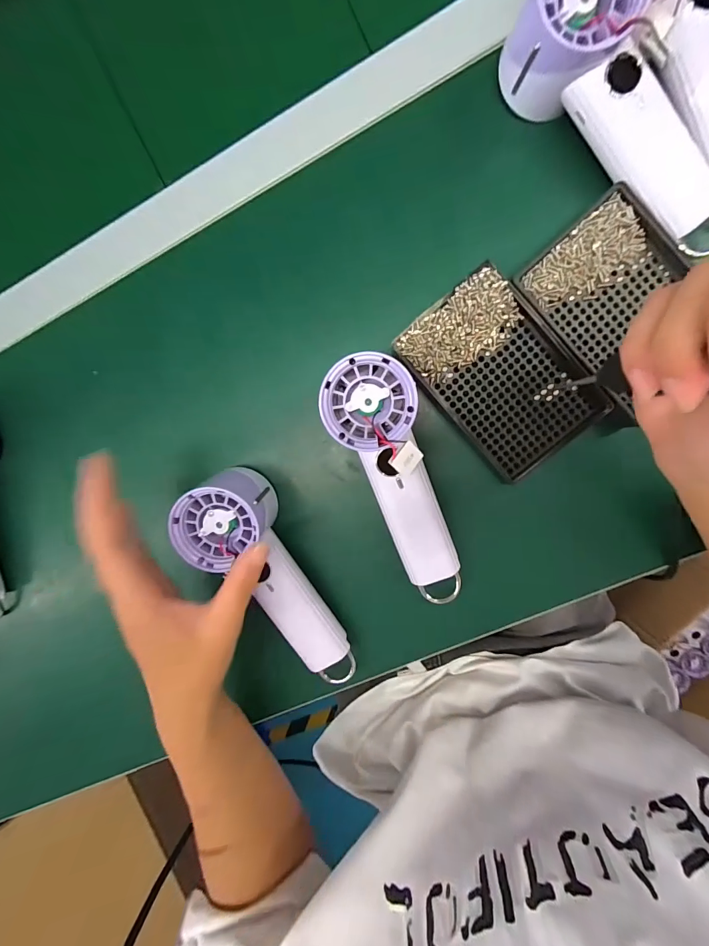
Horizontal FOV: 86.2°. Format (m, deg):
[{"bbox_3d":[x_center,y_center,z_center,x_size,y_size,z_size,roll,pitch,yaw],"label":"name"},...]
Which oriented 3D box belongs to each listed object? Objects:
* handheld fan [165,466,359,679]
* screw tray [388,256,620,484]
[{"bbox_3d":[-0.063,0.085,0.303,0.059,0.056,0.186,-28,104,9],"label":"handheld fan"},{"bbox_3d":[0.106,-0.070,0.275,0.088,0.013,0.138,-40,91,9],"label":"screw tray"}]

